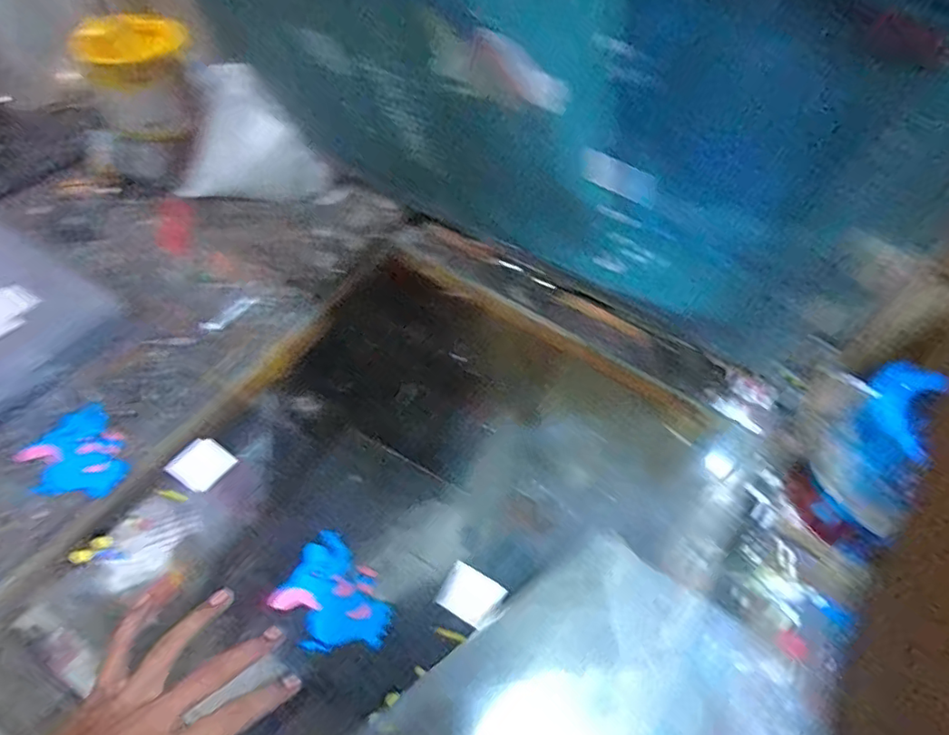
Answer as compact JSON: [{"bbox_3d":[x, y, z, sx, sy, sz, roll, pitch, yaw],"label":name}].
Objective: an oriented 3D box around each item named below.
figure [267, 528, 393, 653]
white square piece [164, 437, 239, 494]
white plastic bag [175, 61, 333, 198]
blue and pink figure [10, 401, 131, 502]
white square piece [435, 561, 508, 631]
[{"bbox_3d":[-0.111,0.185,0.455,0.096,0.005,0.069,38,61,20],"label":"figure"},{"bbox_3d":[-0.244,0.087,0.512,0.043,0.007,0.044,30,59,15],"label":"white square piece"},{"bbox_3d":[-0.265,-0.269,0.675,0.171,0.140,0.056,3,56,-2],"label":"white plastic bag"},{"bbox_3d":[-0.350,0.080,0.503,0.072,0.009,0.090,-31,63,-22],"label":"blue and pink figure"},{"bbox_3d":[-0.003,0.185,0.466,0.047,0.005,0.039,28,58,14],"label":"white square piece"}]

